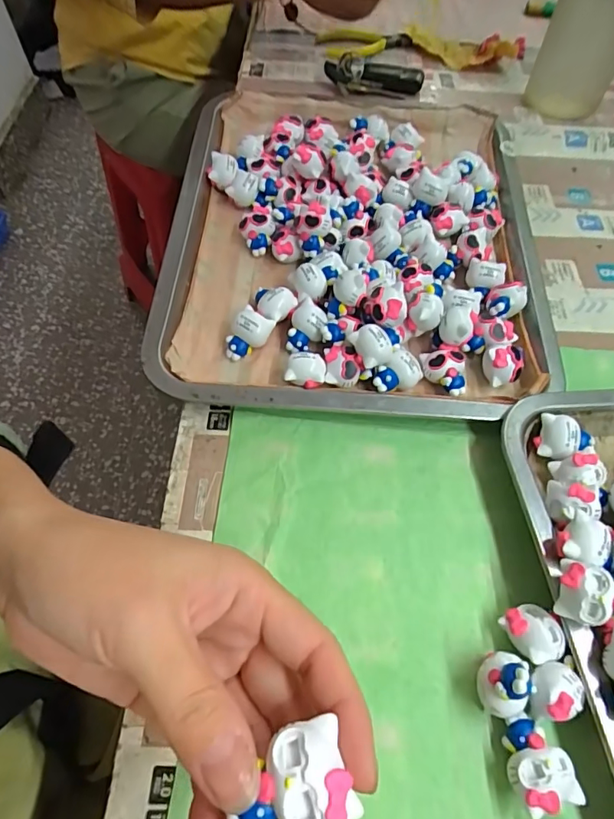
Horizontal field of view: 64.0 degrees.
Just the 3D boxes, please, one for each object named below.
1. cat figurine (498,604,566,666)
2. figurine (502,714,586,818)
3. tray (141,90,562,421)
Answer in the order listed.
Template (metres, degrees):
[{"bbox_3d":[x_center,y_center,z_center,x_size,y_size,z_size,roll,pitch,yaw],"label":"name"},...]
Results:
[{"bbox_3d":[0.105,0.106,0.232,0.020,0.020,0.024,-18,61,-13],"label":"cat figurine"},{"bbox_3d":[0.095,0.148,0.206,0.024,0.020,0.032,-15,60,-11],"label":"figurine"},{"bbox_3d":[0.031,-0.135,0.368,0.268,0.041,0.317,-1,58,-3],"label":"tray"}]

